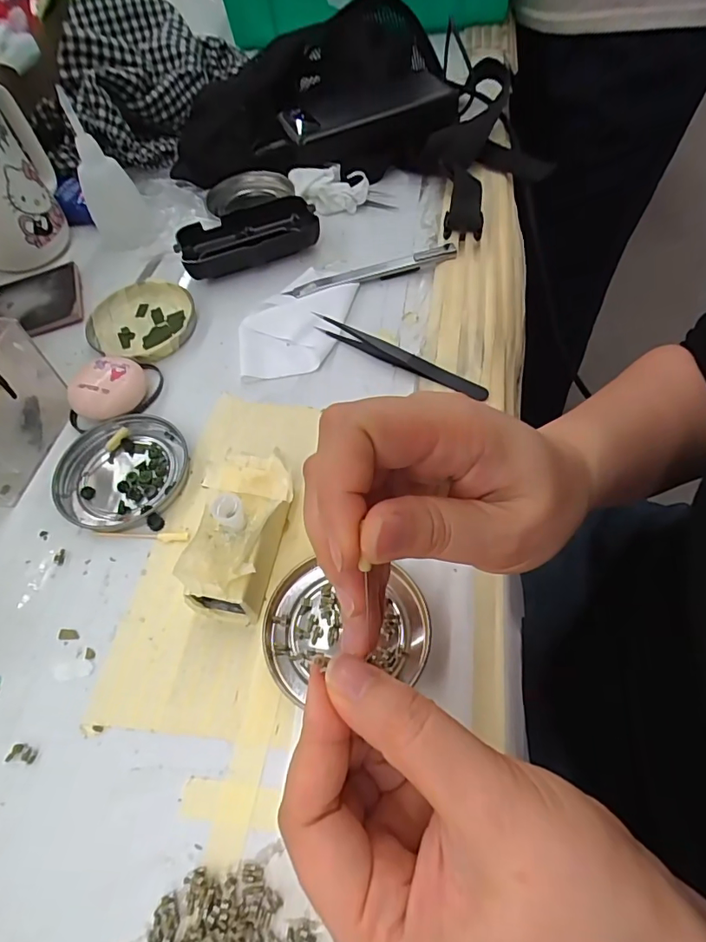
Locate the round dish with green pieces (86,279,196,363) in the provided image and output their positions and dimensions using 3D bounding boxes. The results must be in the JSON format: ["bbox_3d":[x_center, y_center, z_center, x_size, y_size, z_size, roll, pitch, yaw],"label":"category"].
[{"bbox_3d":[-0.158,-0.113,0.373,0.079,0.009,0.076,-2,59,3],"label":"round dish with green pieces"}]

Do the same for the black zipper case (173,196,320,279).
[{"bbox_3d":[-0.085,-0.187,0.400,0.107,0.023,0.053,-22,60,-9],"label":"black zipper case"}]

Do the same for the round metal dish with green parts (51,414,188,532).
[{"bbox_3d":[-0.142,0.000,0.304,0.075,0.008,0.076,-2,59,3],"label":"round metal dish with green parts"}]

